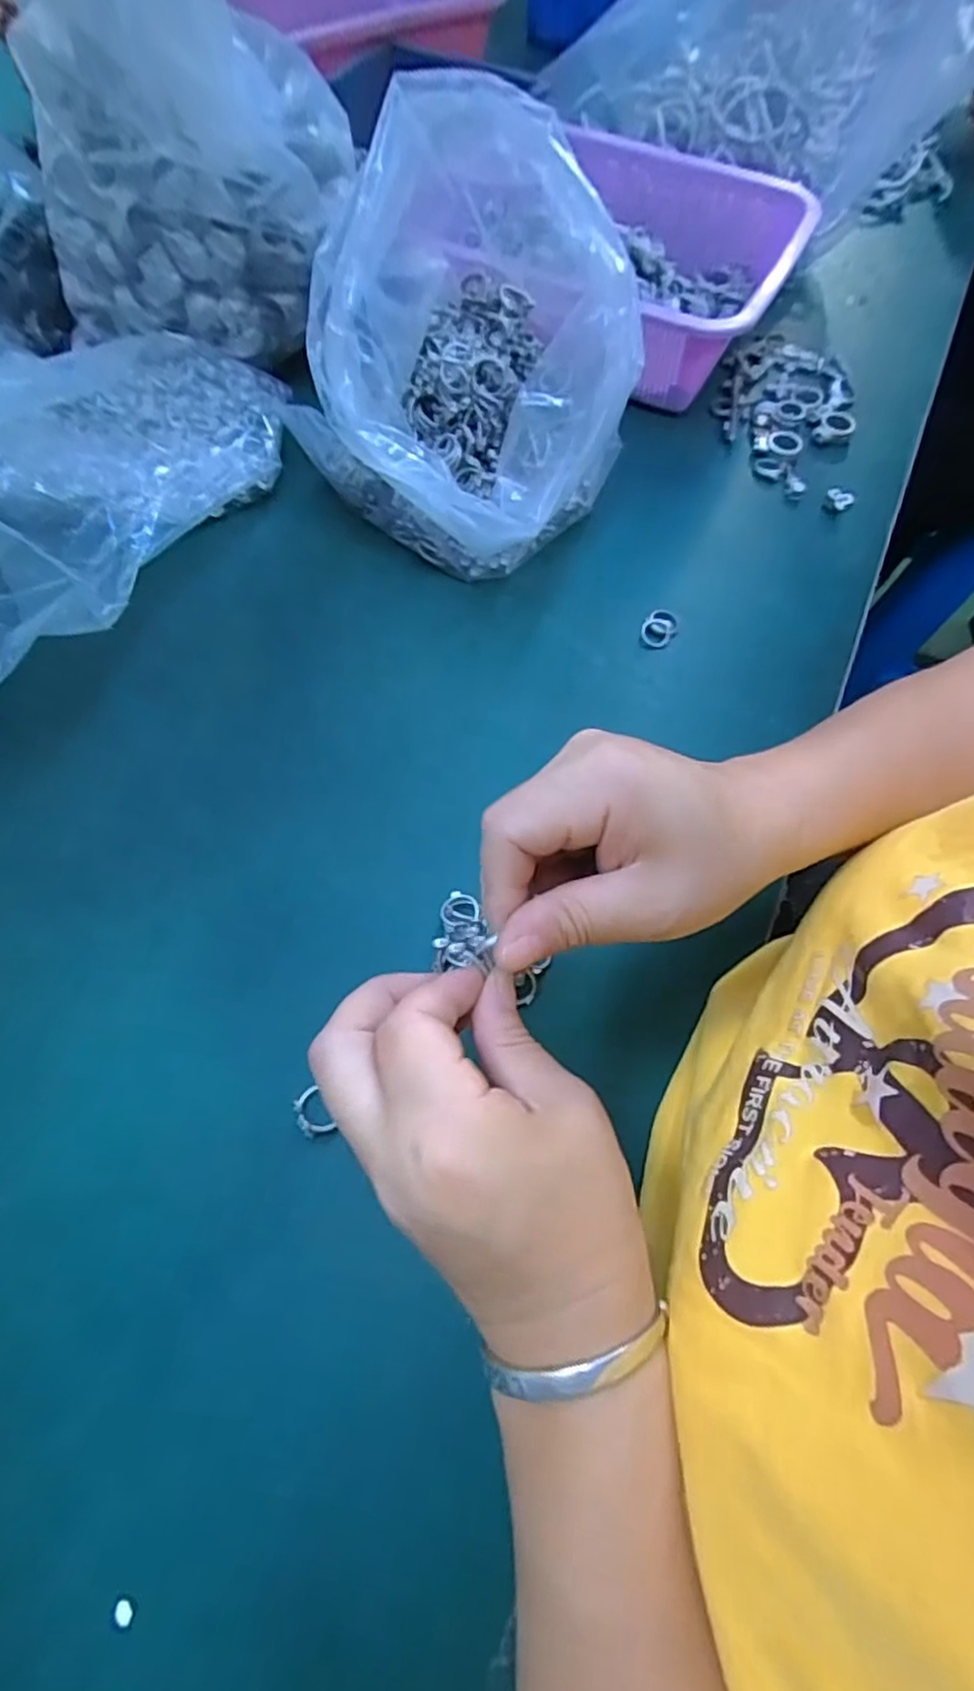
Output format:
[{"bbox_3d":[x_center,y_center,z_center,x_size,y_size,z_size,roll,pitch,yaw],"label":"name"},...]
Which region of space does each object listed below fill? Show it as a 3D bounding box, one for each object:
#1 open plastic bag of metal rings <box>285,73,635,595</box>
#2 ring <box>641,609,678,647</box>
[{"bbox_3d":[-0.016,-0.287,0.407,0.173,0.183,0.197,-27,67,-13],"label":"open plastic bag of metal rings"},{"bbox_3d":[0.111,-0.141,0.436,0.018,0.007,0.029,34,68,15],"label":"ring"}]

